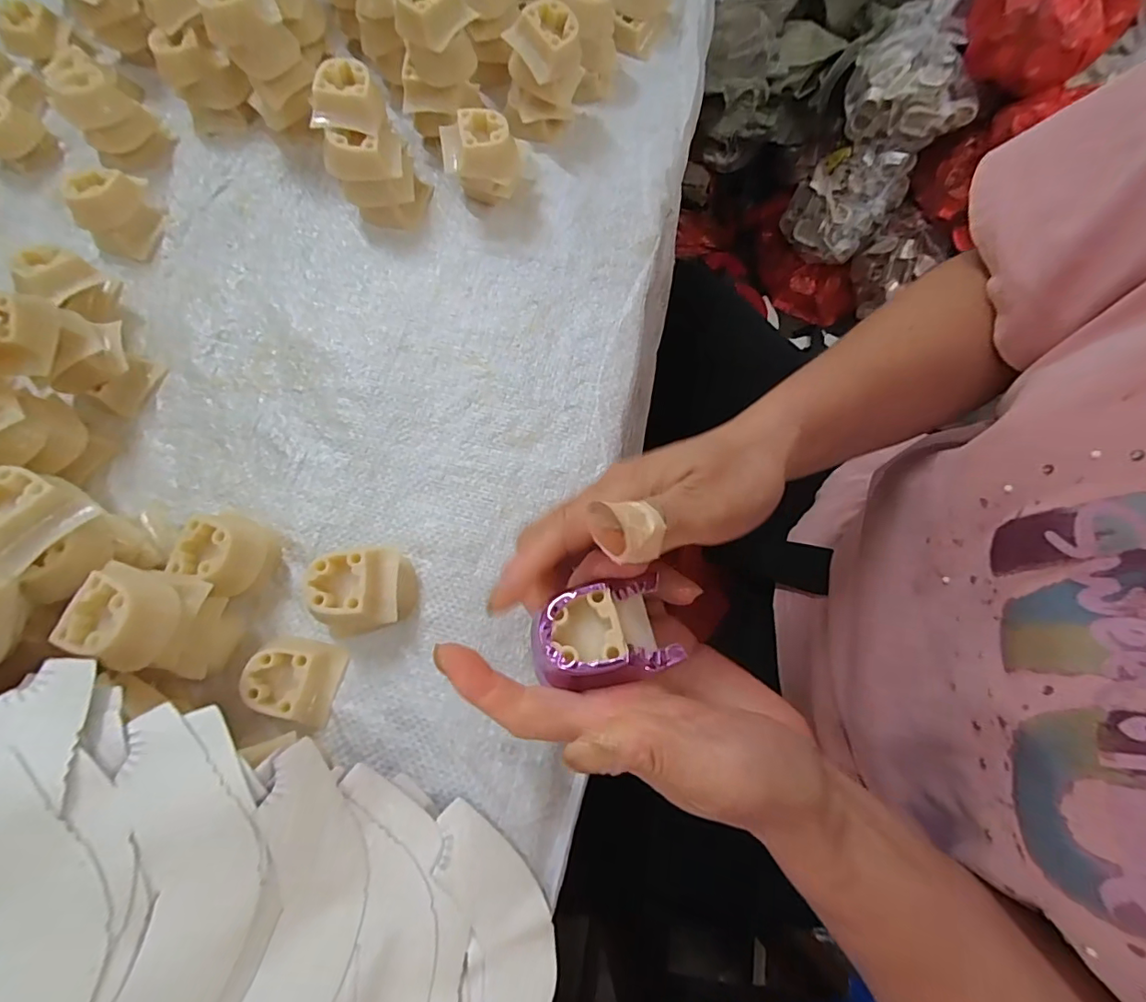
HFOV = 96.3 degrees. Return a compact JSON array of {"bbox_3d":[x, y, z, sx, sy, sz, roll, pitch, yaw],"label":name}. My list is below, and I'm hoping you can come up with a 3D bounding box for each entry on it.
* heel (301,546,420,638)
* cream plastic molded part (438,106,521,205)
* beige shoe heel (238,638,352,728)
[{"bbox_3d":[-0.104,0.045,0.257,0.041,0.034,0.041,0,73,1],"label":"heel"},{"bbox_3d":[-0.056,-0.212,0.324,0.043,0.048,0.033,-6,73,0],"label":"cream plastic molded part"},{"bbox_3d":[-0.136,0.087,0.251,0.038,0.018,0.037,13,73,5],"label":"beige shoe heel"}]

